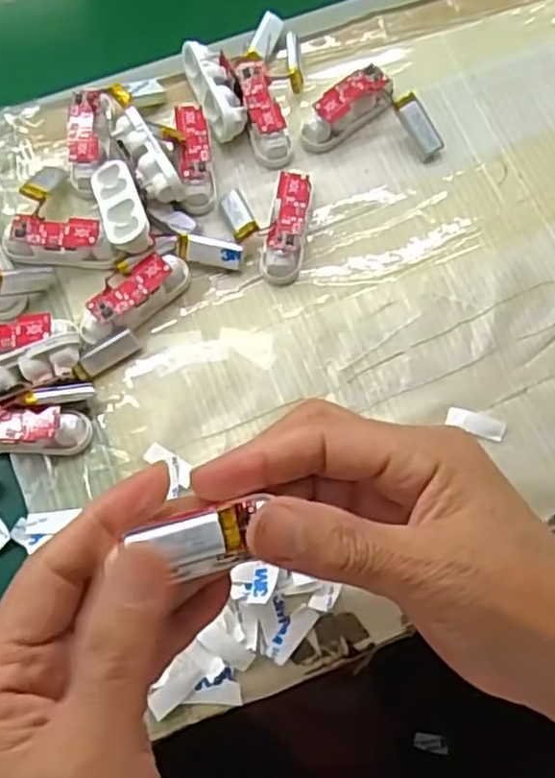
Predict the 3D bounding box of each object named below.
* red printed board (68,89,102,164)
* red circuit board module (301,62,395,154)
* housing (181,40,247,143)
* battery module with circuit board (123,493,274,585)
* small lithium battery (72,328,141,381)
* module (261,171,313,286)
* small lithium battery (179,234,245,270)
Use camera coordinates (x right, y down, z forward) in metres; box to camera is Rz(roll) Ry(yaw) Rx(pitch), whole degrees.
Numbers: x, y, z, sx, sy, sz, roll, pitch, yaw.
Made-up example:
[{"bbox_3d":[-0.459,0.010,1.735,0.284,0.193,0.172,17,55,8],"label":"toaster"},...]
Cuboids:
[{"bbox_3d":[-0.103,-0.140,0.378,0.016,0.004,0.043,3,79,-28],"label":"red printed board"},{"bbox_3d":[0.038,-0.155,0.391,0.057,0.022,0.018,-38,74,-12],"label":"red circuit board module"},{"bbox_3d":[-0.033,-0.164,0.392,0.021,0.023,0.058,-19,72,-6],"label":"housing"},{"bbox_3d":[-0.023,0.046,0.212,0.037,0.005,0.018,-16,71,-5],"label":"battery module with circuit board"},{"bbox_3d":[-0.084,-0.017,0.348,0.034,0.009,0.012,-34,74,-11],"label":"small lithium battery"},{"bbox_3d":[0.006,-0.083,0.364,0.019,0.017,0.056,10,84,4],"label":"module"},{"bbox_3d":[-0.035,-0.070,0.366,0.034,0.013,0.011,11,71,5],"label":"small lithium battery"}]

